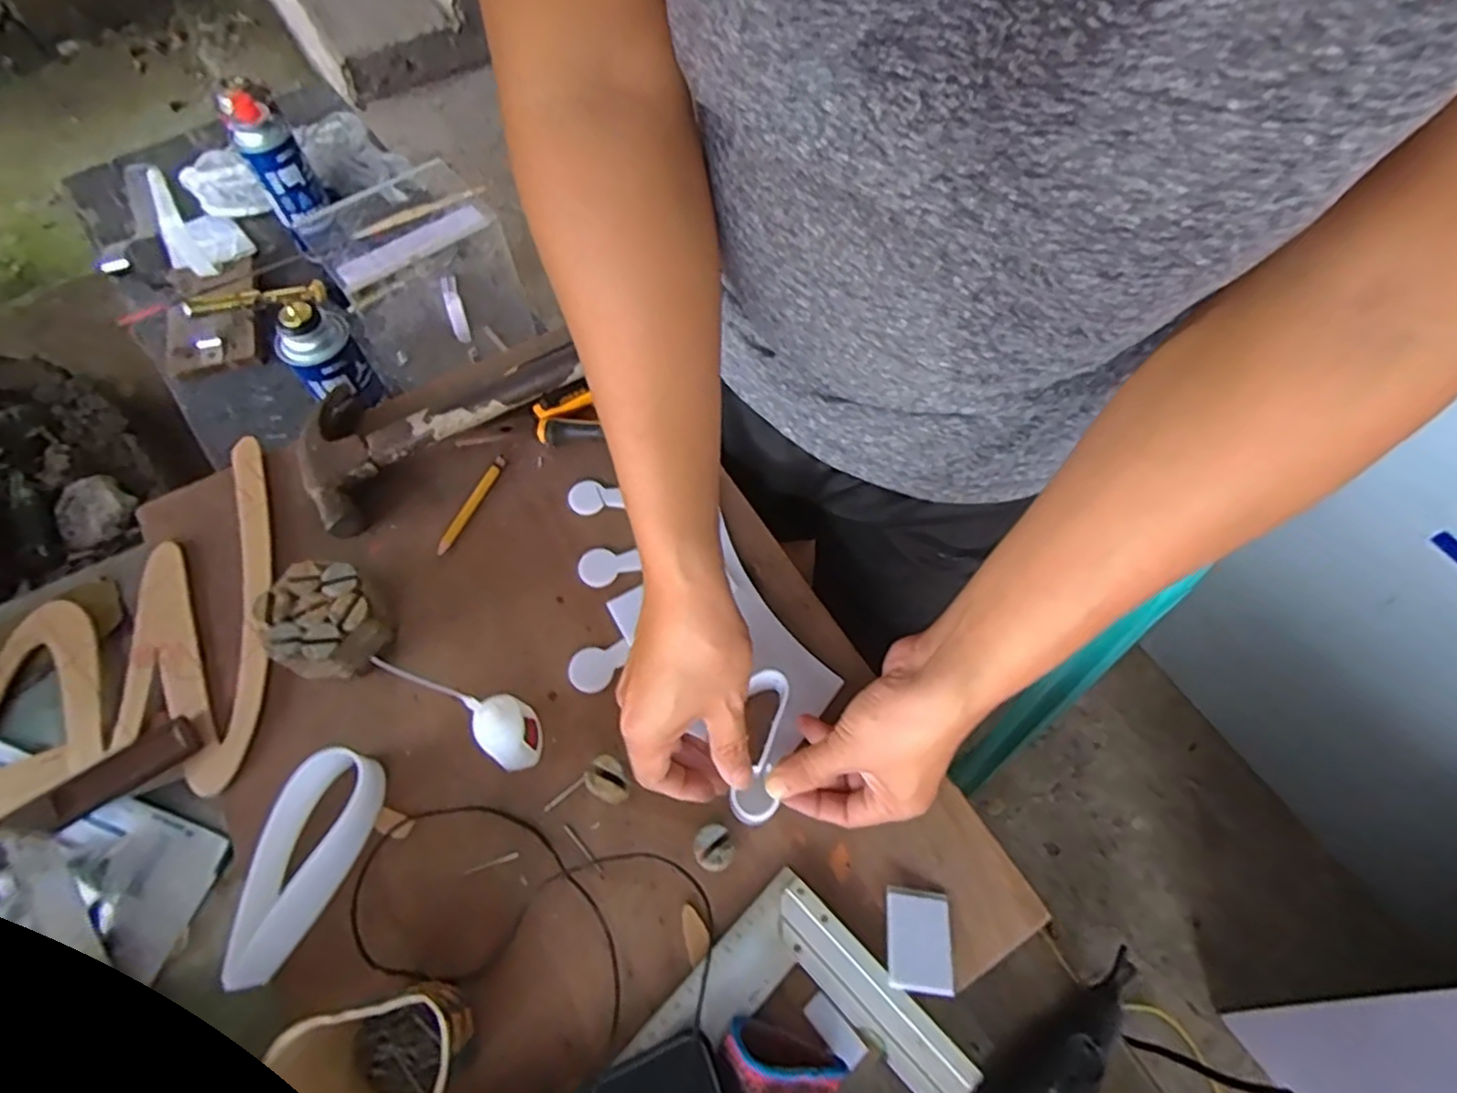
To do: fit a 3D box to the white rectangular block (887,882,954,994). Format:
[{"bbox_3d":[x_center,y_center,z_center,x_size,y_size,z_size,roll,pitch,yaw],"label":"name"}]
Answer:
[{"bbox_3d":[0.117,0.240,0.423,0.040,0.010,0.055,7,63,1],"label":"white rectangular block"}]

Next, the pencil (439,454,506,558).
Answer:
[{"bbox_3d":[-0.207,-0.034,0.555,0.010,0.009,0.093,23,65,9],"label":"pencil"}]

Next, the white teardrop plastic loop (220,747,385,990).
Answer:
[{"bbox_3d":[-0.260,0.193,0.423,0.042,0.041,0.129,14,64,4],"label":"white teardrop plastic loop"}]

